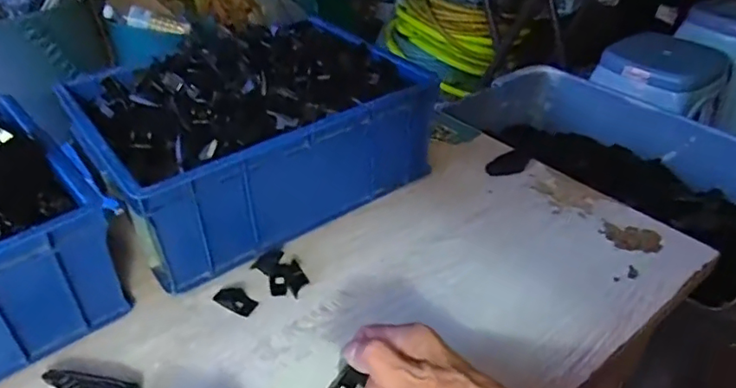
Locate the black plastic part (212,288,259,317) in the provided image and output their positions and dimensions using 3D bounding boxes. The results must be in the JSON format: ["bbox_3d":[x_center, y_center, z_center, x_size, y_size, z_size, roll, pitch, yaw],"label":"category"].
[{"bbox_3d":[-0.123,0.100,0.528,0.041,0.006,0.023,20,41,27],"label":"black plastic part"}]

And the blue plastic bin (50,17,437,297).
[{"bbox_3d":[-0.129,-0.071,0.642,0.332,0.148,0.251,-25,42,-29],"label":"blue plastic bin"}]

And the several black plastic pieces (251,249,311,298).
[{"bbox_3d":[-0.083,0.076,0.550,0.037,0.011,0.061,-23,41,-27],"label":"several black plastic pieces"}]

